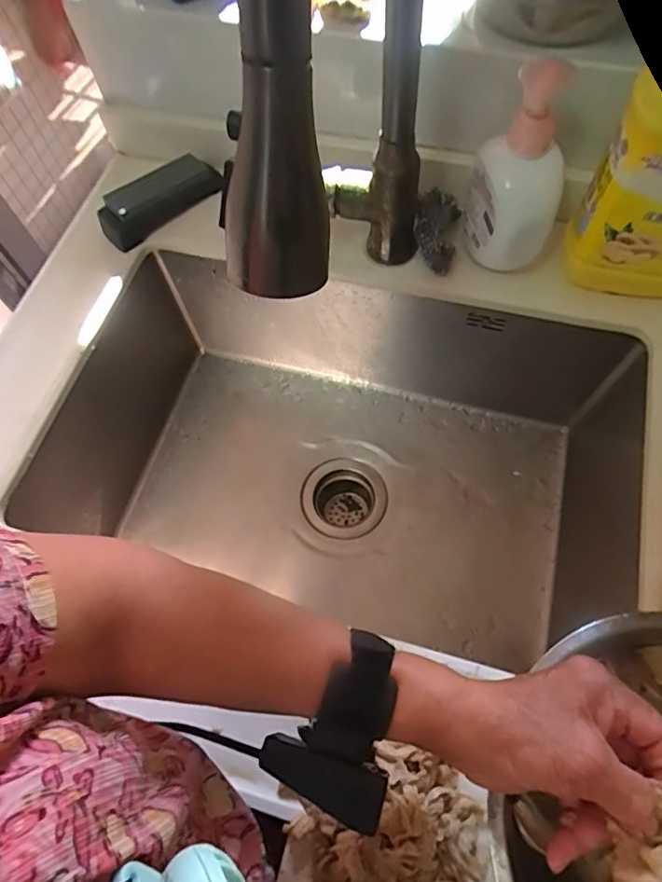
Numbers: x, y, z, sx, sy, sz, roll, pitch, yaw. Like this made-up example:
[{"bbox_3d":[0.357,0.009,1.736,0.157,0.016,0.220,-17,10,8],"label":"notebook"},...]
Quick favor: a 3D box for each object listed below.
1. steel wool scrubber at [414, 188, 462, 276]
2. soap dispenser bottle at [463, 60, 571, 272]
[{"bbox_3d":[0.104,-0.208,0.516,0.045,0.038,0.075,8,67,6],"label":"steel wool scrubber"},{"bbox_3d":[0.162,-0.224,0.441,0.066,0.154,0.071,-1,66,2],"label":"soap dispenser bottle"}]

